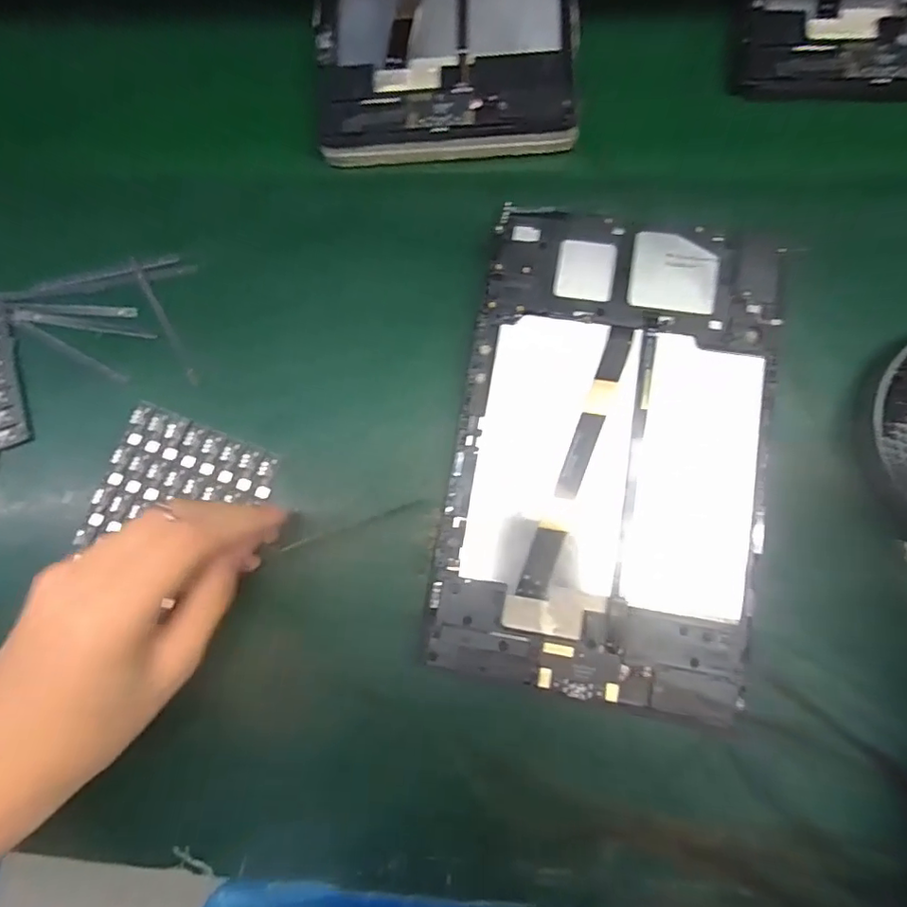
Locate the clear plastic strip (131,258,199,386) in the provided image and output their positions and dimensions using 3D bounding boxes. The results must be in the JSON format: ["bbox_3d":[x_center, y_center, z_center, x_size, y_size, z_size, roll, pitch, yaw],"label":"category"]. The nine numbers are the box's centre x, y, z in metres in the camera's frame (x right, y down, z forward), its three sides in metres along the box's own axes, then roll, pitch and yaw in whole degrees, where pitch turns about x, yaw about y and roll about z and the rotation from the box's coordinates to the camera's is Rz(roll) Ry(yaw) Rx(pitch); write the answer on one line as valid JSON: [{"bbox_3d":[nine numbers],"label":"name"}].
[{"bbox_3d":[-0.173,-0.079,0.337,0.005,0.004,0.088,-30,82,0],"label":"clear plastic strip"}]

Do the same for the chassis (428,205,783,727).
[{"bbox_3d":[0.078,-0.005,0.283,0.148,0.011,0.237,9,82,7],"label":"chassis"}]

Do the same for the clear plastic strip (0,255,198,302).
[{"bbox_3d":[-0.230,-0.107,0.348,0.142,0.007,0.013,-9,81,2],"label":"clear plastic strip"}]

